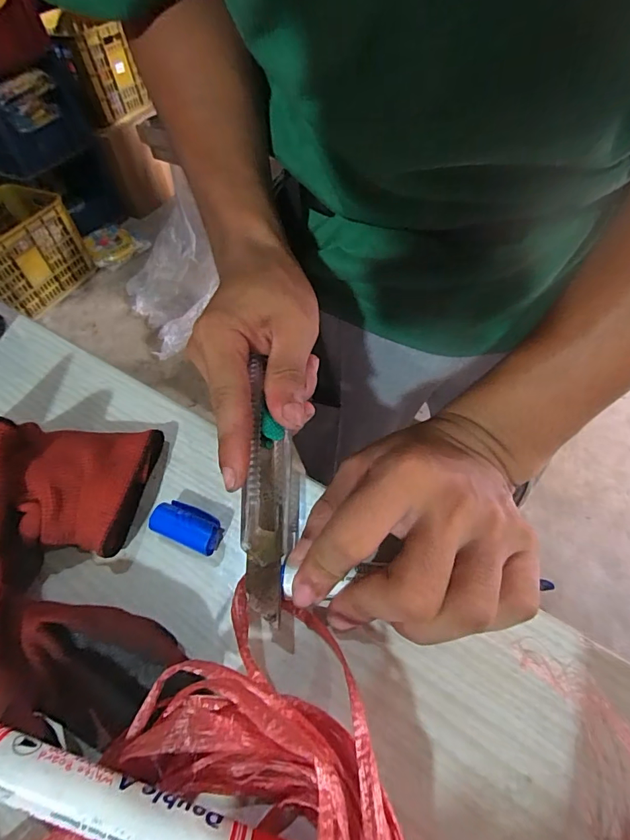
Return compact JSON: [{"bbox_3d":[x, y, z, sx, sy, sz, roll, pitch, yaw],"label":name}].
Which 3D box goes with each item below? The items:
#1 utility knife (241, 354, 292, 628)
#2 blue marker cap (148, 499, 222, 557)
[{"bbox_3d":[-0.024,0.027,0.222,0.022,0.015,0.137,-6,57,2],"label":"utility knife"},{"bbox_3d":[-0.067,0.055,0.225,0.035,0.014,0.019,15,57,16],"label":"blue marker cap"}]

